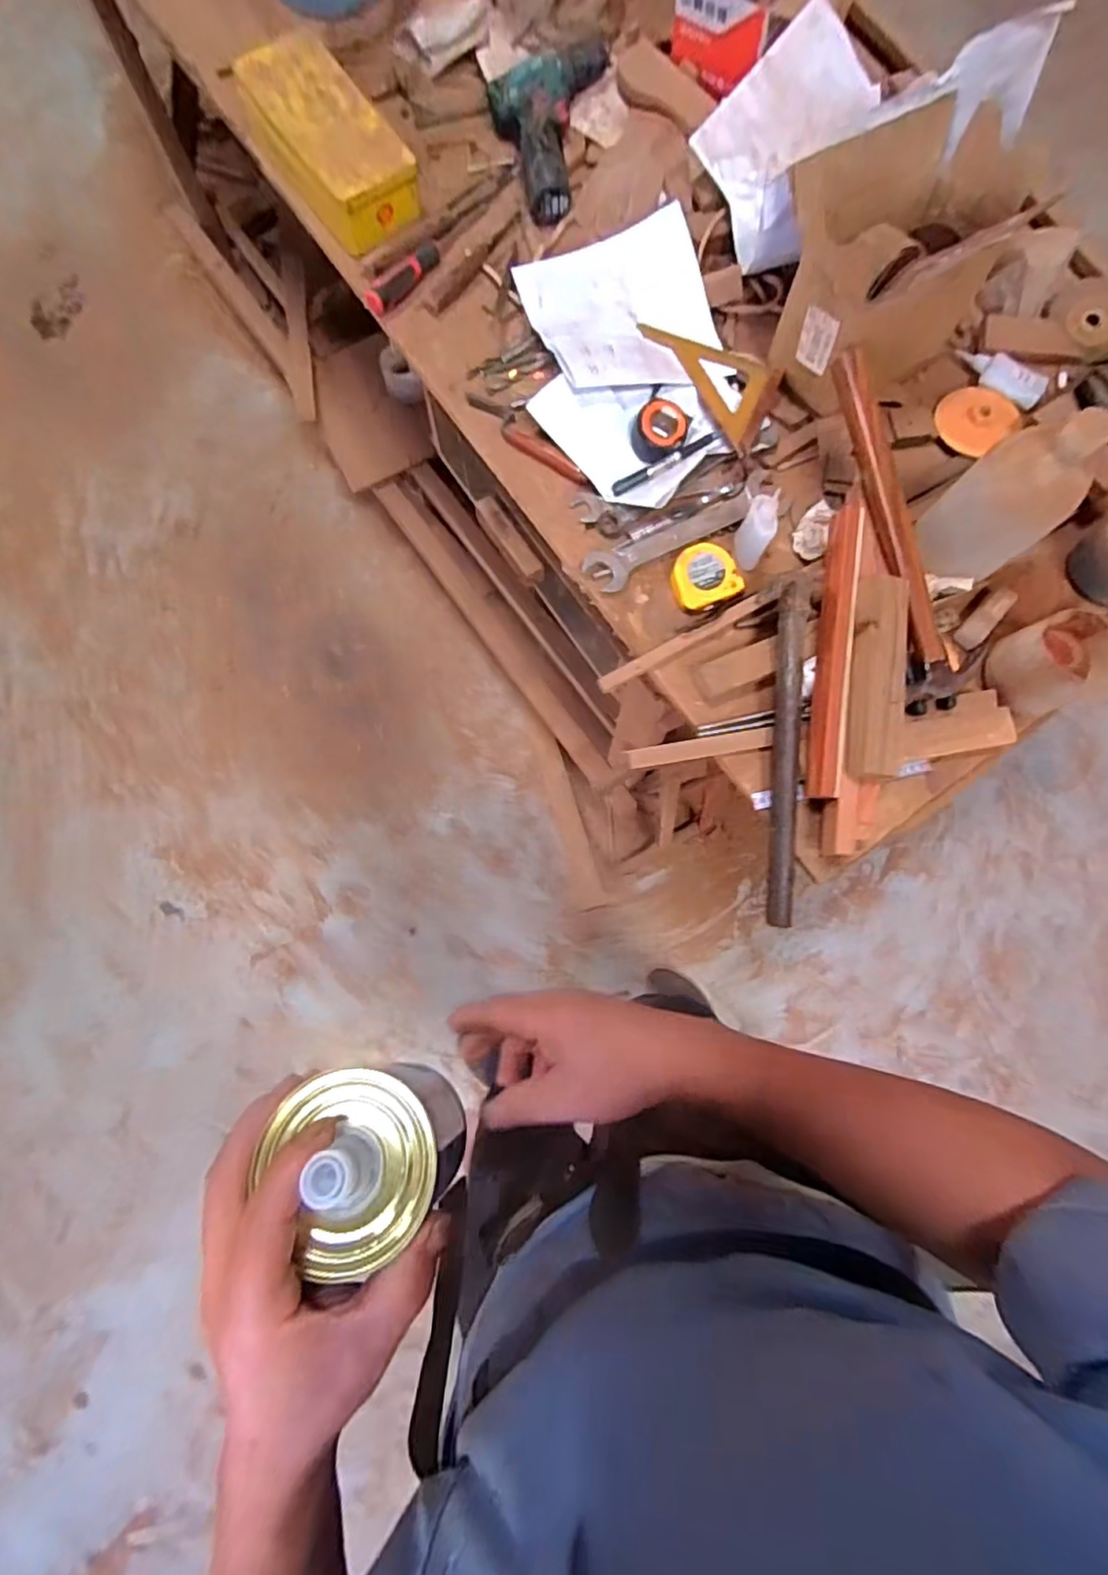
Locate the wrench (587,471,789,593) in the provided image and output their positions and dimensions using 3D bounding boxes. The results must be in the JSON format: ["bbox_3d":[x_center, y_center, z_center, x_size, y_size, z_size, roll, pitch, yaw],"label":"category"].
[{"bbox_3d":[0.152,-0.290,0.701,0.244,0.015,0.058,-29,82,-6],"label":"wrench"}]

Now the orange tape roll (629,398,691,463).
[{"bbox_3d":[0.123,-0.411,0.699,0.065,0.037,0.068,0,82,0],"label":"orange tape roll"}]

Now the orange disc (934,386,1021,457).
[{"bbox_3d":[0.497,-0.435,0.718,0.097,0.020,0.081,-40,84,-7],"label":"orange disc"}]

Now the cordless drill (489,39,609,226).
[{"bbox_3d":[0.013,-0.807,0.755,0.145,0.051,0.179,-16,81,-4],"label":"cordless drill"}]

